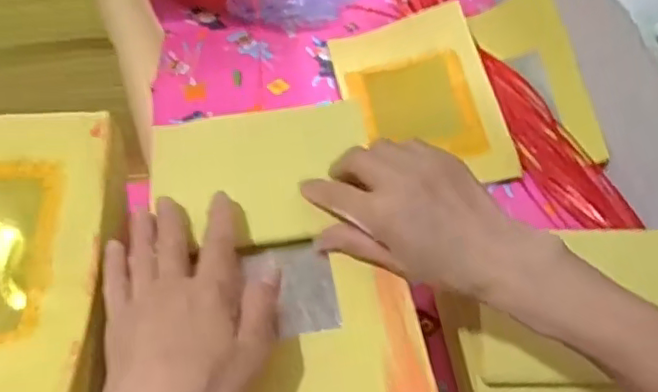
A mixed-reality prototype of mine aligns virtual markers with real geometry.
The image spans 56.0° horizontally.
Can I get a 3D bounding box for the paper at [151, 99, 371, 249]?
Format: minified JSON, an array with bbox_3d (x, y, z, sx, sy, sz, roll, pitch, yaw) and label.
[{"bbox_3d":[-0.044,-0.016,0.435,0.153,0.014,0.108,-8,55,-10],"label":"paper"}]

